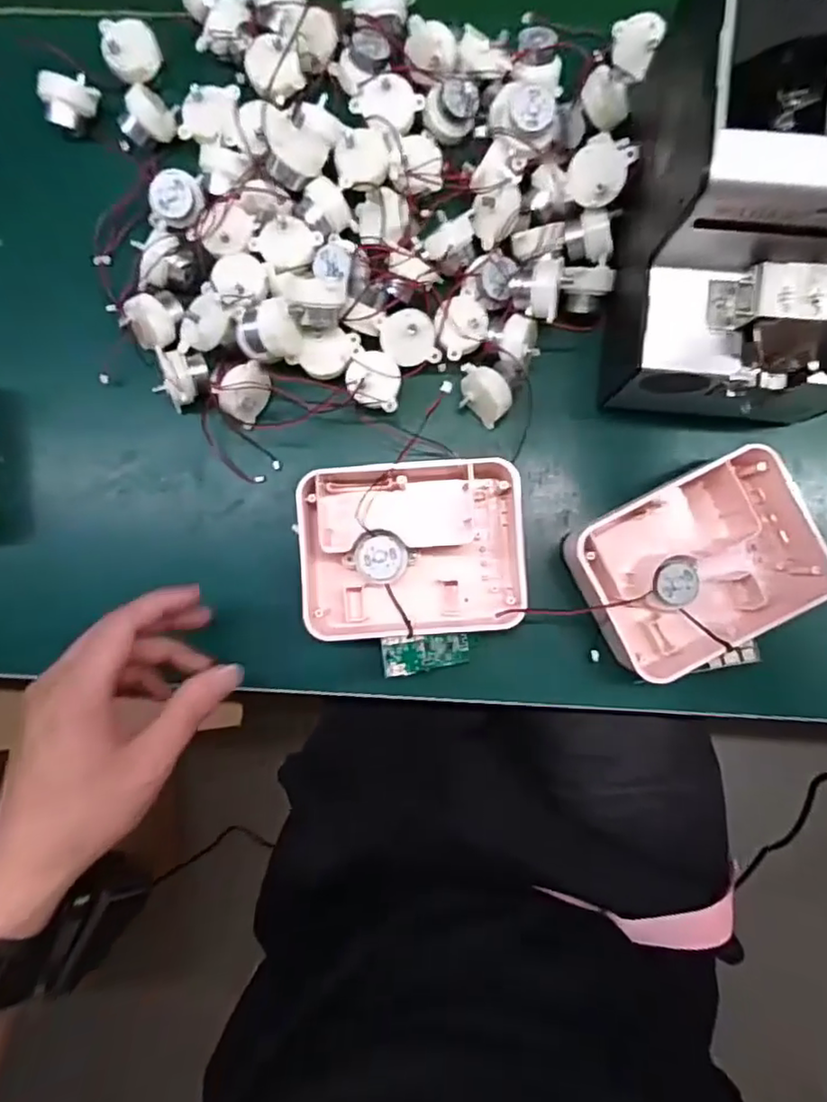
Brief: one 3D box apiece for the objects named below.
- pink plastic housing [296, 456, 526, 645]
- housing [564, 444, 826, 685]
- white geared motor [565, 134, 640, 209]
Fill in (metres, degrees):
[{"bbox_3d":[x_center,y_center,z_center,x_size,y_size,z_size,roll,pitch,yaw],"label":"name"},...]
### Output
[{"bbox_3d":[0.000,-0.002,0.375,0.128,0.042,0.102,-3,86,1],"label":"pink plastic housing"},{"bbox_3d":[0.172,0.009,0.373,0.146,0.046,0.106,-29,86,0],"label":"housing"},{"bbox_3d":[0.107,-0.218,0.357,0.032,0.018,0.035,31,120,9],"label":"white geared motor"}]

